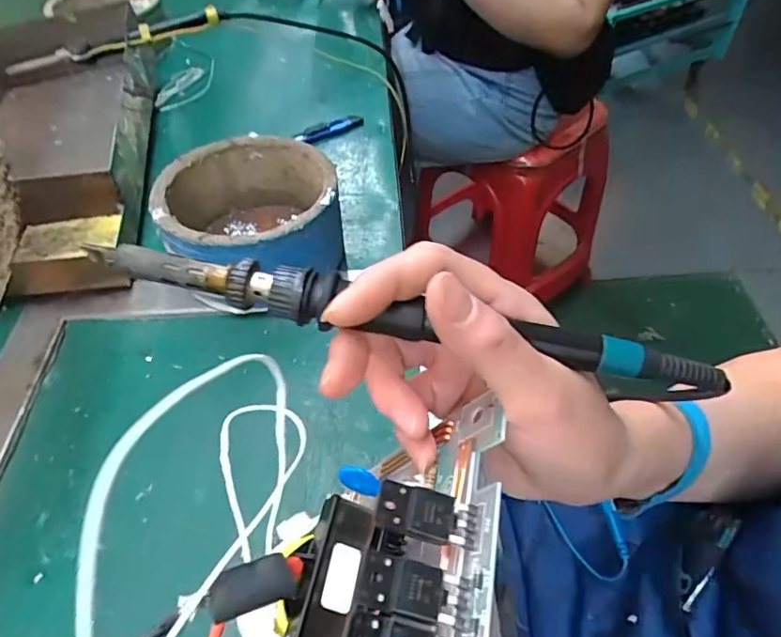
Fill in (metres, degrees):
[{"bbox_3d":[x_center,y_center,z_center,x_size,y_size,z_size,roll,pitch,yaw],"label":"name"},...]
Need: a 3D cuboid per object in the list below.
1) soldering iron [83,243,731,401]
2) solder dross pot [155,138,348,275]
[{"bbox_3d":[0.004,-0.001,0.197,0.231,0.015,0.015,12,52,3],"label":"soldering iron"},{"bbox_3d":[-0.097,-0.069,0.385,0.118,0.068,0.117,-1,51,1],"label":"solder dross pot"}]

